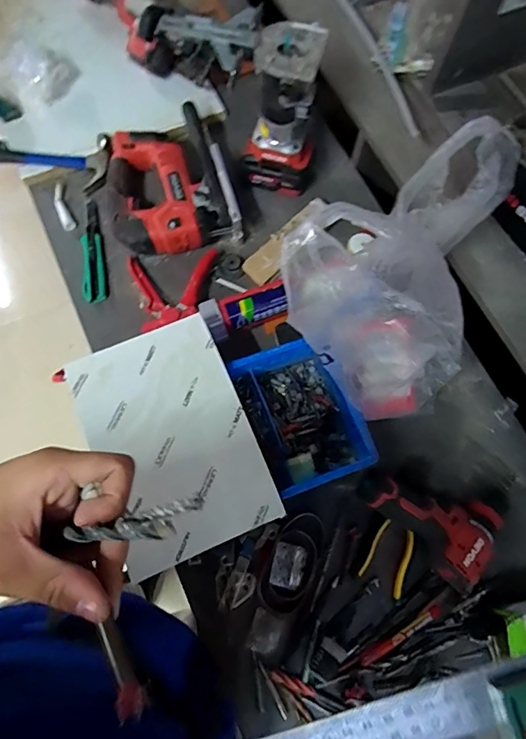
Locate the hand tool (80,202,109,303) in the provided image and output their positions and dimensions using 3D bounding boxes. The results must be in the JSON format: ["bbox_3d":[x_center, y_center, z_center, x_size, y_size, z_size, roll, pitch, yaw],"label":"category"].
[{"bbox_3d":[-0.294,-0.204,0.807,0.038,0.029,0.194,-10,72,-6],"label":"hand tool"}]

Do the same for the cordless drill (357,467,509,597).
[{"bbox_3d":[0.244,0.186,0.662,0.193,0.060,0.158,37,74,10],"label":"cordless drill"}]

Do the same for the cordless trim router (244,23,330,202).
[{"bbox_3d":[0.033,-0.399,0.745,0.095,0.235,0.098,20,72,4],"label":"cordless trim router"}]

